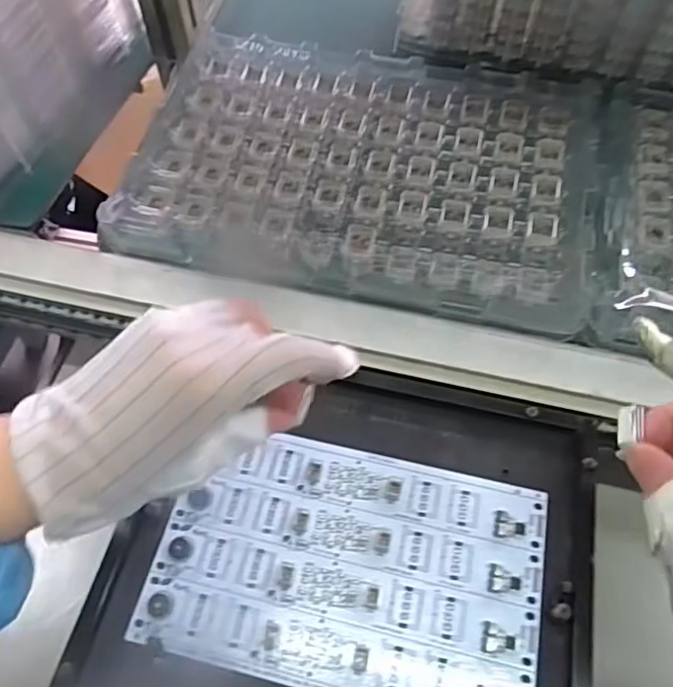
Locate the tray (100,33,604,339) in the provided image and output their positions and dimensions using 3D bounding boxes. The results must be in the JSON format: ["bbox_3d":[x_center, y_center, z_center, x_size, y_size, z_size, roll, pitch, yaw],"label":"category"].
[{"bbox_3d":[0.021,-0.134,0.452,0.329,0.026,0.211,11,64,9],"label":"tray"}]

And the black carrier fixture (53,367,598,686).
[{"bbox_3d":[0.007,0.123,0.330,0.252,0.019,0.233,11,59,7],"label":"black carrier fixture"}]

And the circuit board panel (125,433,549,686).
[{"bbox_3d":[0.007,0.122,0.334,0.206,0.004,0.127,11,60,7],"label":"circuit board panel"}]

